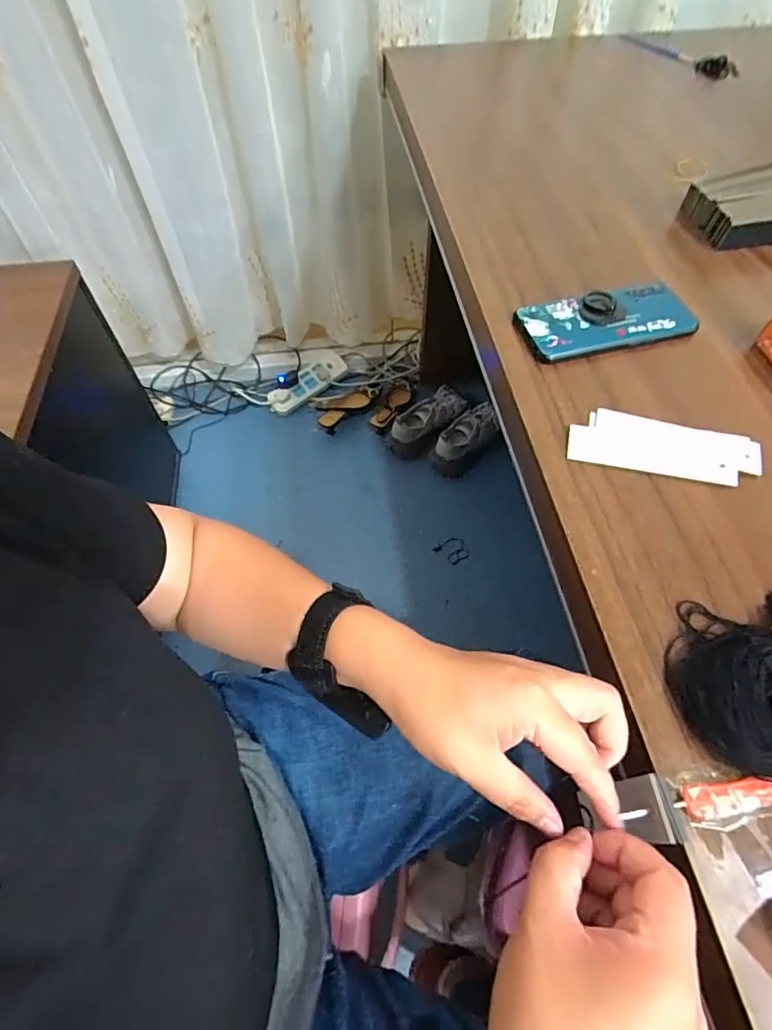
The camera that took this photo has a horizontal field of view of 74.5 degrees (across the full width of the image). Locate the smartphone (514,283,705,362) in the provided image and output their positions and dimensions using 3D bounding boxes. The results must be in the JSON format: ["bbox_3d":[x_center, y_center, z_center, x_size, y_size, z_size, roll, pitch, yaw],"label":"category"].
[{"bbox_3d":[0.207,-0.182,0.473,0.158,0.020,0.067,-13,59,-7],"label":"smartphone"}]

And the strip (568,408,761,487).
[{"bbox_3d":[0.218,-0.053,0.399,0.142,0.004,0.056,11,60,8],"label":"strip"}]

